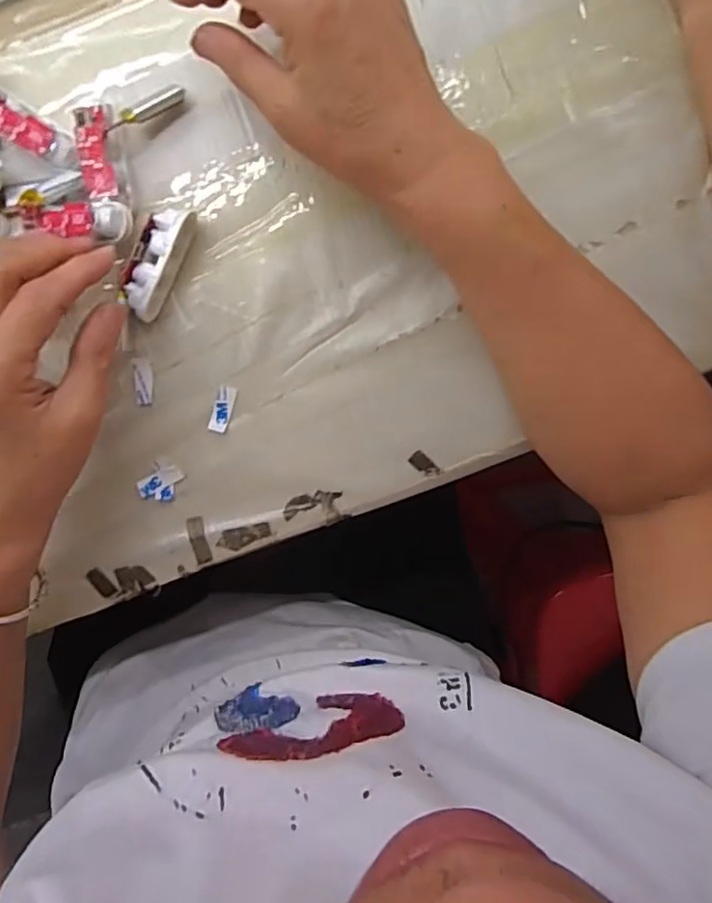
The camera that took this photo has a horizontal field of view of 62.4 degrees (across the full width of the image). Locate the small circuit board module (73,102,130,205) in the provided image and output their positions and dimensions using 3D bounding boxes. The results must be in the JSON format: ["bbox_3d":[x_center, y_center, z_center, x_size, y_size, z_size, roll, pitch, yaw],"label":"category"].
[{"bbox_3d":[-0.135,-0.157,0.313,0.017,0.019,0.046,-8,99,2],"label":"small circuit board module"}]

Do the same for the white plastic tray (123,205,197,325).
[{"bbox_3d":[-0.109,-0.104,0.322,0.020,0.022,0.061,25,99,-3],"label":"white plastic tray"}]

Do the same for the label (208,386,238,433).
[{"bbox_3d":[-0.078,-0.024,0.342,0.011,0.004,0.028,19,99,-2],"label":"label"}]

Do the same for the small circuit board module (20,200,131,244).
[{"bbox_3d":[-0.145,-0.123,0.308,0.056,0.022,0.020,11,99,-1],"label":"small circuit board module"}]

